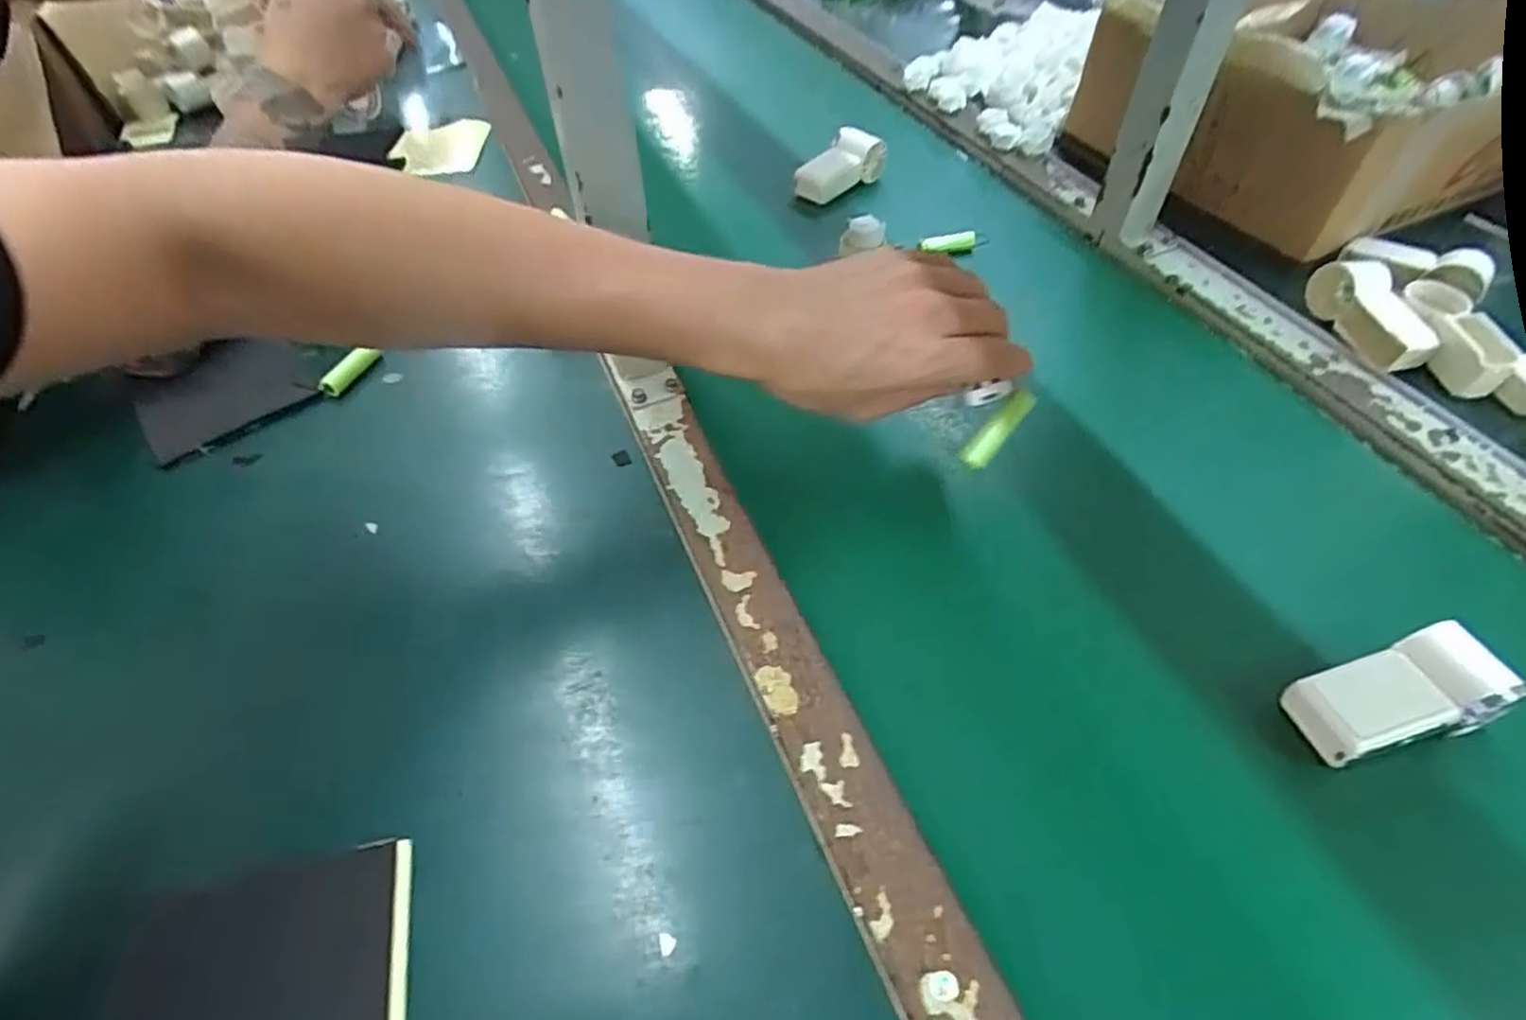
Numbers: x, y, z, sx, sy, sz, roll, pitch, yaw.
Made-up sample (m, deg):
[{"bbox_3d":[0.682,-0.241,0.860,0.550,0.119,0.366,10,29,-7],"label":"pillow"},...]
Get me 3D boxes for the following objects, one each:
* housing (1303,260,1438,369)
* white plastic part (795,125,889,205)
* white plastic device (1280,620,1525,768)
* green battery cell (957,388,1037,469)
[{"bbox_3d":[0.429,-0.138,0.515,0.031,0.041,0.098,-8,50,-5],"label":"housing"},{"bbox_3d":[0.074,-0.326,0.696,0.091,0.041,0.038,-33,56,-23],"label":"white plastic part"},{"bbox_3d":[0.303,0.088,0.347,0.091,0.039,0.044,-11,52,-7],"label":"white plastic device"},{"bbox_3d":[0.133,-0.046,0.414,0.055,0.011,0.012,-48,61,-1],"label":"green battery cell"}]

